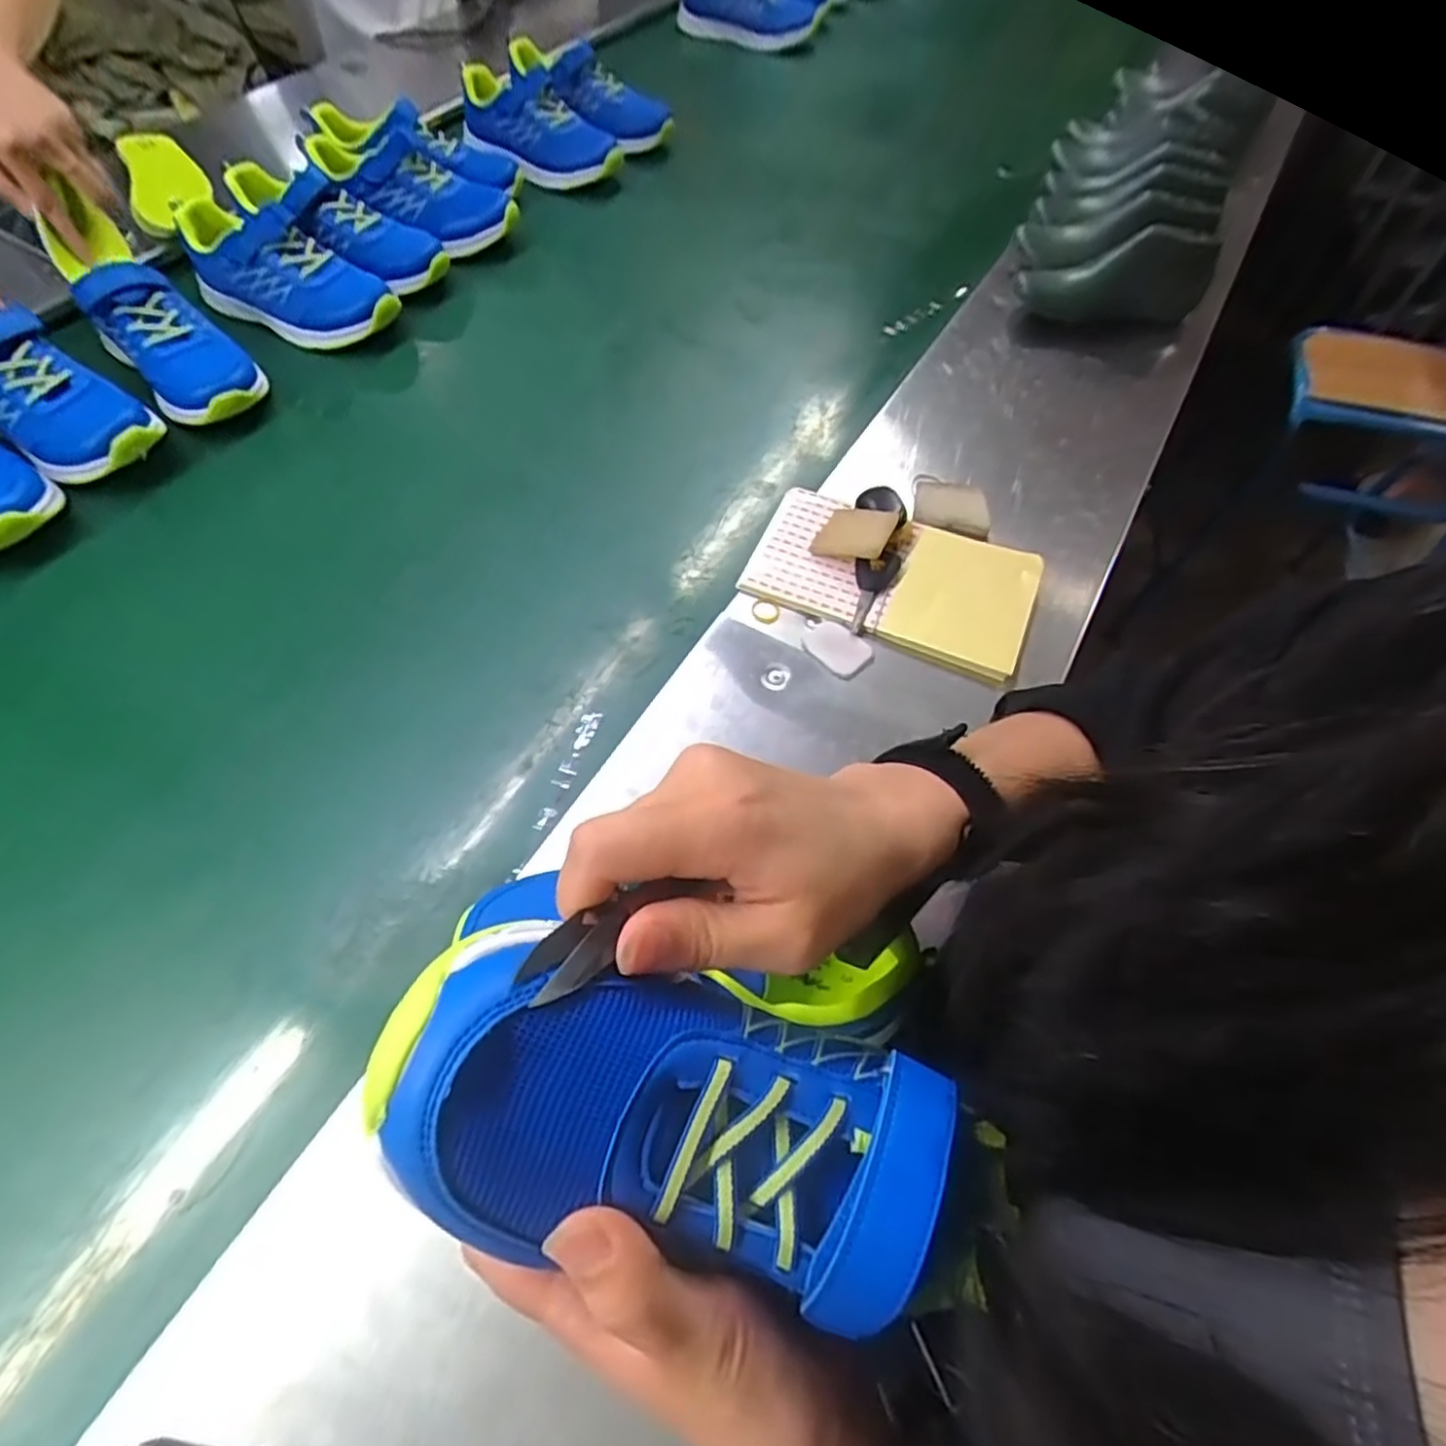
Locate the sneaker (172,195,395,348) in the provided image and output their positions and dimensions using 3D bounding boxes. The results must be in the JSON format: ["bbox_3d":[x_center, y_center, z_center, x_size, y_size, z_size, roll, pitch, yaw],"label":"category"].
[{"bbox_3d":[-0.453,-0.463,0.743,0.228,0.086,0.091,26,61,2],"label":"sneaker"}]

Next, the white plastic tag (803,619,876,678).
[{"bbox_3d":[0.085,-0.056,0.531,0.035,0.006,0.049,-36,66,-22],"label":"white plastic tag"}]

